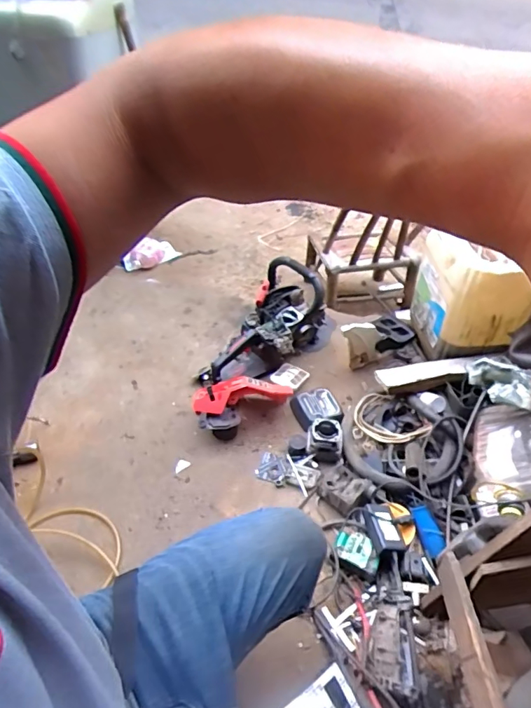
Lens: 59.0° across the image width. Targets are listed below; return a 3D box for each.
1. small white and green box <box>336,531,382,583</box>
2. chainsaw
[{"bbox_3d":[0.195,0.419,0.980,0.098,0.041,0.069,20,49,14],"label":"small white and green box"},{"bbox_3d":[0.011,-0.038,1.275,0.242,0.223,0.555,31,53,23],"label":"chainsaw"}]

